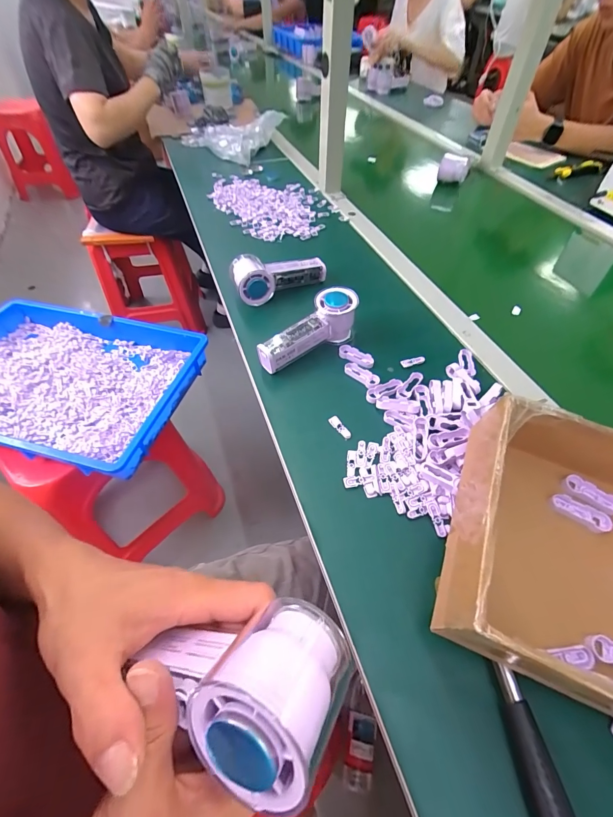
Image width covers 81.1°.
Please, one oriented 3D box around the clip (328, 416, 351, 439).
[{"bbox_3d":[0.040,0.022,0.431,0.011,0.004,0.034,-27,57,-18],"label":"clip"}]

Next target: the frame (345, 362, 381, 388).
[{"bbox_3d":[0.074,-0.044,0.483,0.021,0.010,0.050,-39,61,-24],"label":"frame"}]

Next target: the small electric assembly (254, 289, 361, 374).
[{"bbox_3d":[0.000,-0.108,0.498,0.151,0.066,0.049,-26,56,-17],"label":"small electric assembly"}]

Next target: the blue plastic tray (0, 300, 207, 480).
[{"bbox_3d":[-0.541,-0.066,0.793,0.549,0.072,0.368,11,54,10],"label":"blue plastic tray"}]

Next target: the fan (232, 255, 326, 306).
[{"bbox_3d":[-0.042,-0.218,0.589,0.150,0.063,0.061,-18,54,-11],"label":"fan"}]

